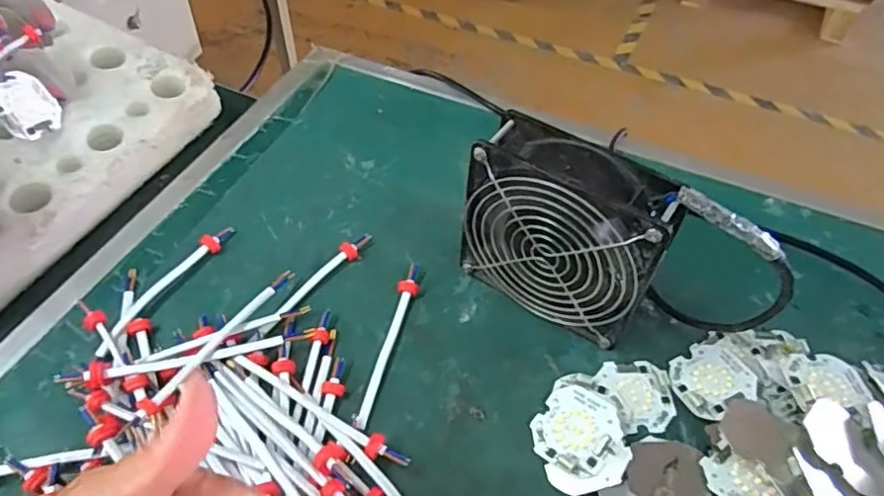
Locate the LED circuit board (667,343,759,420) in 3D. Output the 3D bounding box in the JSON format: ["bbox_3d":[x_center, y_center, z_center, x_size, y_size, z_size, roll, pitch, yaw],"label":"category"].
[{"bbox_3d":[0.168,0.082,0.378,0.048,0.004,0.048,-20,40,-10],"label":"LED circuit board"}]

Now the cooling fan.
[{"bbox_3d":[0.074,-0.005,0.379,0.117,0.119,0.042,29,52,21],"label":"cooling fan"}]

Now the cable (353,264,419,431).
[{"bbox_3d":[-0.034,0.058,0.388,0.013,0.011,0.119,14,49,8],"label":"cable"}]

